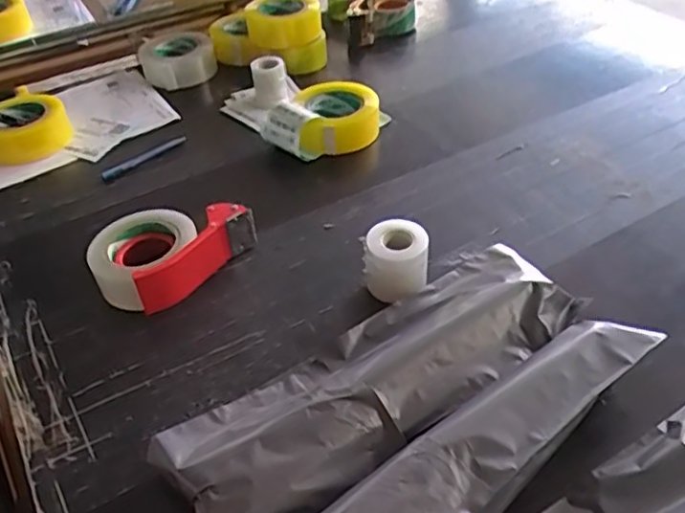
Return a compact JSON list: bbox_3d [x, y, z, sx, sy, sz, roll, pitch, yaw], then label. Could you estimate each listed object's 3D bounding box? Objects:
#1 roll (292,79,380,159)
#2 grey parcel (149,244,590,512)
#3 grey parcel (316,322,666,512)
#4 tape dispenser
[{"bbox_3d":[-0.007,-0.198,0.924,0.118,0.065,0.117,-2,42,2],"label":"roll"},{"bbox_3d":[0.037,0.109,0.582,0.395,0.054,0.131,-28,48,-24],"label":"grey parcel"},{"bbox_3d":[0.101,0.172,0.503,0.395,0.059,0.096,-27,49,-24],"label":"grey parcel"},{"bbox_3d":[-0.193,-0.010,0.730,0.181,0.061,0.103,-32,49,-27],"label":"tape dispenser"}]

